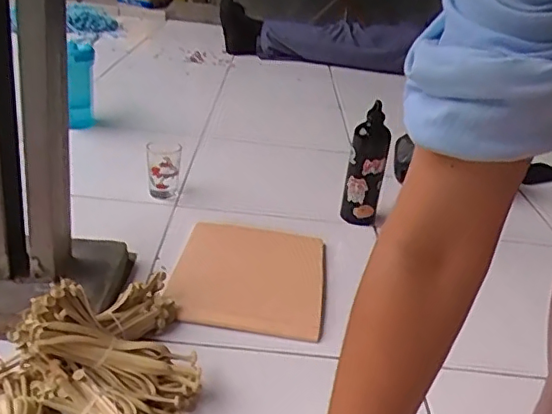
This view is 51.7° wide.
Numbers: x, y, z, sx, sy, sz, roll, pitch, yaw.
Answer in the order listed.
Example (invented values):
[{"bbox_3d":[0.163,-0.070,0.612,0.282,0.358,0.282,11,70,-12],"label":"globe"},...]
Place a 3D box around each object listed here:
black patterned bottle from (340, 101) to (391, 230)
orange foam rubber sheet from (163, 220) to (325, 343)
[{"bbox_3d":[0.175,-0.069,1.100,0.069,0.212,0.057,13,28,10],"label":"black patterned bottle"},{"bbox_3d":[-0.042,0.106,0.931,0.238,0.019,0.273,9,27,2],"label":"orange foam rubber sheet"}]

